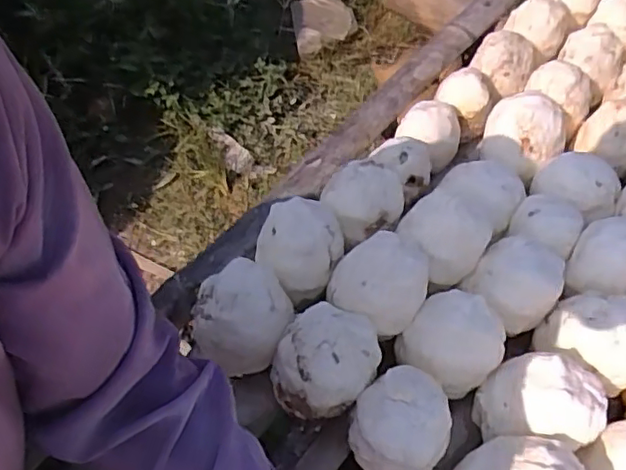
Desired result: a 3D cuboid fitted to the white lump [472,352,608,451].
[{"bbox_3d":[0.180,0.136,0.476,0.086,0.082,0.066,6,57,6],"label":"white lump"}]

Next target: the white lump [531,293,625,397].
[{"bbox_3d":[0.239,0.085,0.499,0.069,0.062,0.086,-40,64,-22],"label":"white lump"}]

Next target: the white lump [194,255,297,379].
[{"bbox_3d":[-0.063,0.069,0.517,0.087,0.076,0.077,-7,56,-3],"label":"white lump"}]

